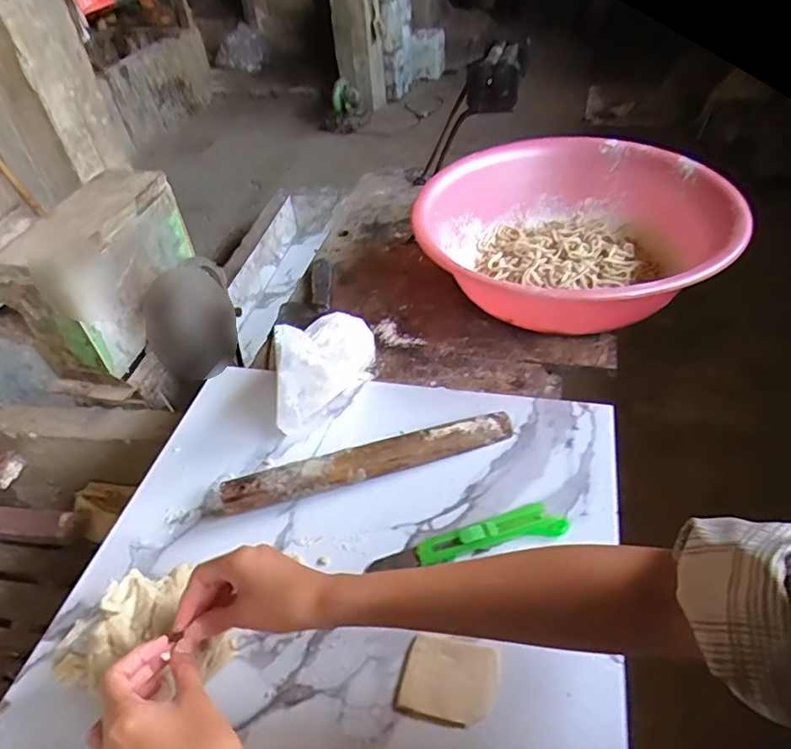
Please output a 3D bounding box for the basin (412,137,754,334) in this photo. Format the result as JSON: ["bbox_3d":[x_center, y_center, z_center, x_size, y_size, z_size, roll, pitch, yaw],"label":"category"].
[{"bbox_3d":[0.253,-0.194,0.783,0.380,0.141,0.424,24,50,28],"label":"basin"}]

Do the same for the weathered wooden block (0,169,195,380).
[{"bbox_3d":[-0.526,-0.194,1.029,0.151,0.229,0.342,3,43,9],"label":"weathered wooden block"}]

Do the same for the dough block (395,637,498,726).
[{"bbox_3d":[0.041,0.241,0.443,0.074,0.014,0.058,7,44,14],"label":"dough block"}]

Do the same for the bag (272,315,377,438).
[{"bbox_3d":[-0.081,-0.020,0.645,0.062,0.123,0.169,12,45,18],"label":"bag"}]

